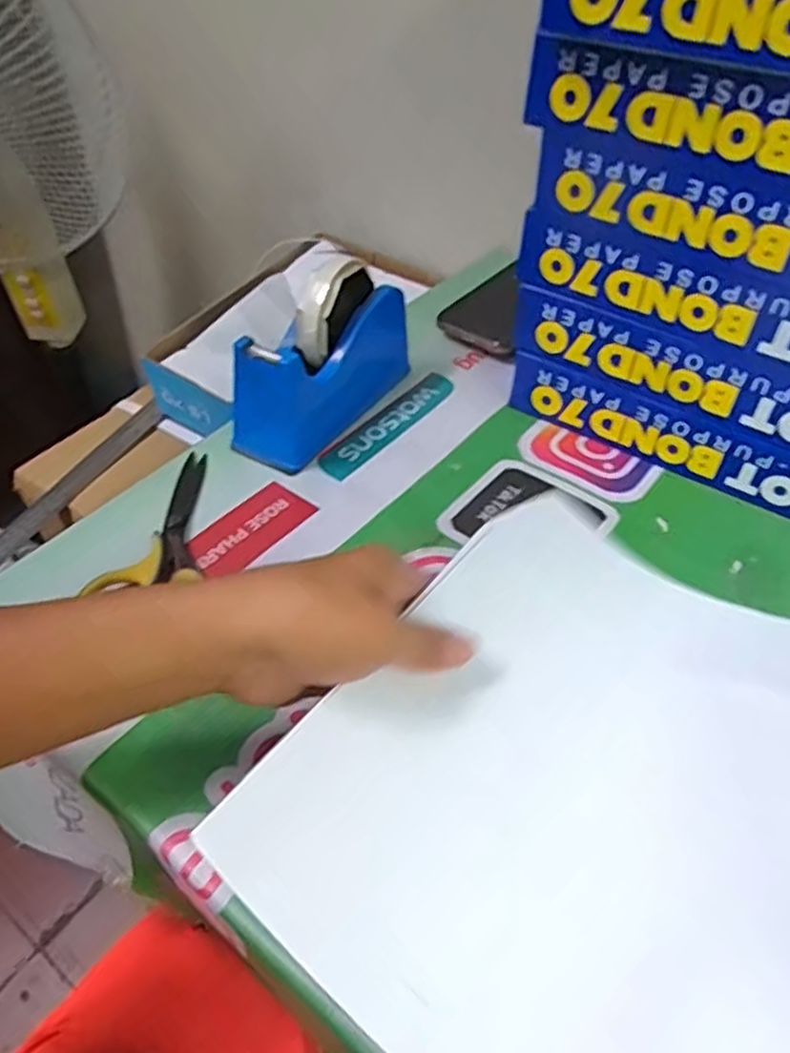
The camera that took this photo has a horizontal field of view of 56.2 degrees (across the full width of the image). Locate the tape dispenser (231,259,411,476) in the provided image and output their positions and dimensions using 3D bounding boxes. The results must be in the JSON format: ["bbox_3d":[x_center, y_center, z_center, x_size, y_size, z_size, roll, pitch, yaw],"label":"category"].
[{"bbox_3d":[-0.051,-0.123,0.524,0.052,0.095,0.162,29,55,20],"label":"tape dispenser"}]

